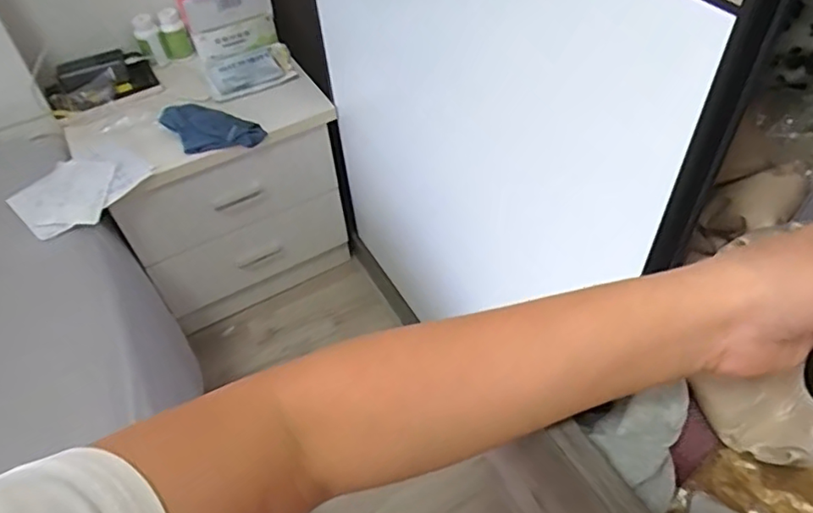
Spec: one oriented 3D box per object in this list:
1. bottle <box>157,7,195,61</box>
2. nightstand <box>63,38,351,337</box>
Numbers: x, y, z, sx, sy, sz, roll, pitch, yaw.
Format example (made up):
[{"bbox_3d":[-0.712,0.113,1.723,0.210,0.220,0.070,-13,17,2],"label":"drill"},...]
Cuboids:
[{"bbox_3d":[-0.503,-0.478,1.279,0.061,0.123,0.048,-17,53,-12],"label":"bottle"},{"bbox_3d":[-0.416,-0.162,1.348,0.458,0.463,0.319,-28,56,-20],"label":"nightstand"}]

